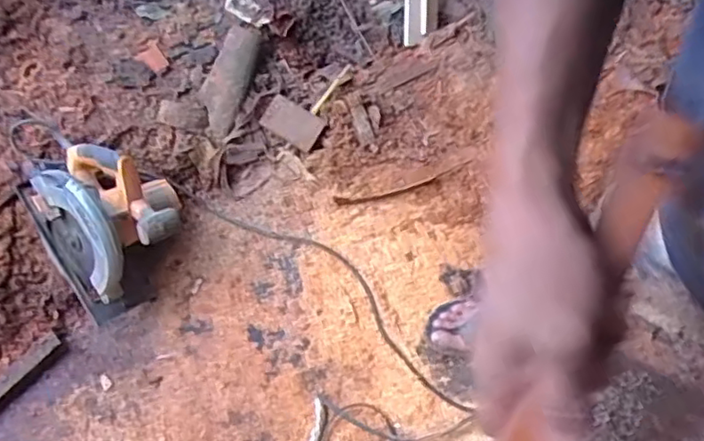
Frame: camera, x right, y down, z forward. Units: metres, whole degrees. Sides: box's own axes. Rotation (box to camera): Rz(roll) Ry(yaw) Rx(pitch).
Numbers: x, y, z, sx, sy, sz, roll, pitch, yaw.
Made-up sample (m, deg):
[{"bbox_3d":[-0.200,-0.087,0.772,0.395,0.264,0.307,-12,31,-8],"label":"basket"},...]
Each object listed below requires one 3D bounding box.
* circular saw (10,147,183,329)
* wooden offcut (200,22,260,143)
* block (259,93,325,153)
[{"bbox_3d":[-0.462,-0.007,1.192,0.251,0.212,0.270,-32,71,-13],"label":"circular saw"},{"bbox_3d":[-0.268,-0.300,1.363,0.081,0.042,0.248,17,86,5],"label":"wooden offcut"},{"bbox_3d":[-0.130,-0.214,1.394,0.127,0.022,0.083,27,86,3],"label":"block"}]

